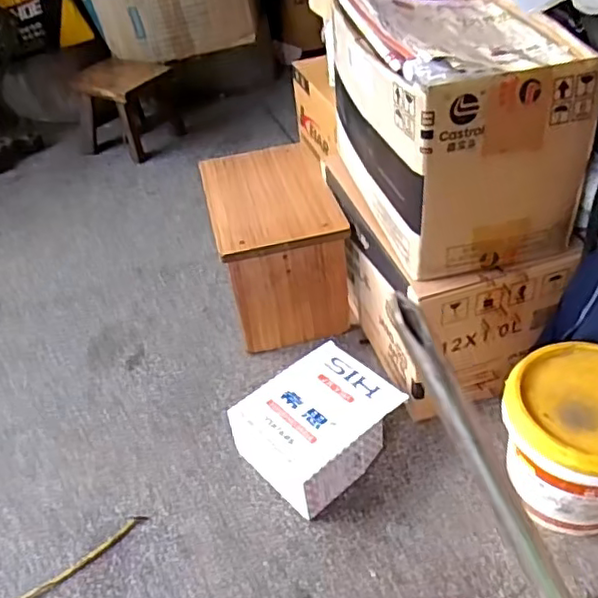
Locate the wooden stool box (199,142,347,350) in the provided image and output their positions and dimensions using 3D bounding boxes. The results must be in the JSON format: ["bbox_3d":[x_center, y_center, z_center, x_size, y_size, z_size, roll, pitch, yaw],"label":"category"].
[{"bbox_3d":[-0.042,-0.091,1.086,0.195,0.220,0.284,-12,42,-7],"label":"wooden stool box"}]

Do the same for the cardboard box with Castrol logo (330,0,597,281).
[{"bbox_3d":[0.196,-0.250,0.834,0.234,0.236,0.381,-13,41,-7],"label":"cardboard box with Castrol logo"}]

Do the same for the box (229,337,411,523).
[{"bbox_3d":[0.027,0.173,0.865,0.191,0.096,0.164,-33,48,-28],"label":"box"}]

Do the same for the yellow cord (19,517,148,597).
[{"bbox_3d":[-0.324,0.342,0.784,0.263,0.009,0.096,-12,42,-8],"label":"yellow cord"}]

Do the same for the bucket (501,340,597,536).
[{"bbox_3d":[0.332,0.176,0.756,0.164,0.185,0.165,-4,41,3],"label":"bucket"}]

